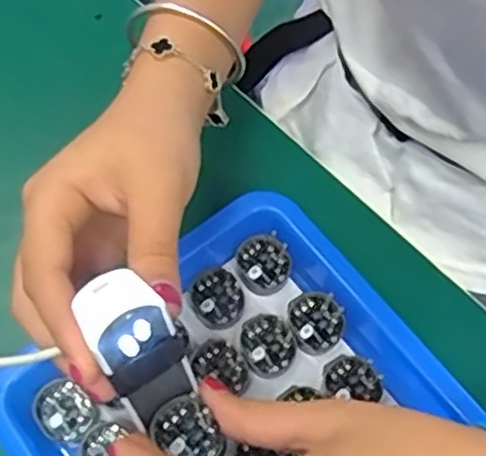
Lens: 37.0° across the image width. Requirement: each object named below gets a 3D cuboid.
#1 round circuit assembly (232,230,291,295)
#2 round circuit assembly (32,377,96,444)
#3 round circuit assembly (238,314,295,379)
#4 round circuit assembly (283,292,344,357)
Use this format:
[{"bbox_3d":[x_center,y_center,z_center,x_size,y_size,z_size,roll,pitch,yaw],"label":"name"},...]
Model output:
[{"bbox_3d":[0.010,0.017,0.363,0.028,0.006,0.030,0,67,1],"label":"round circuit assembly"},{"bbox_3d":[-0.082,0.084,0.330,0.027,0.004,0.023,34,72,14],"label":"round circuit assembly"},{"bbox_3d":[0.011,0.056,0.345,0.025,0.004,0.029,-8,67,-3],"label":"round circuit assembly"},{"bbox_3d":[0.034,0.045,0.350,0.028,0.005,0.029,0,67,1],"label":"round circuit assembly"}]

